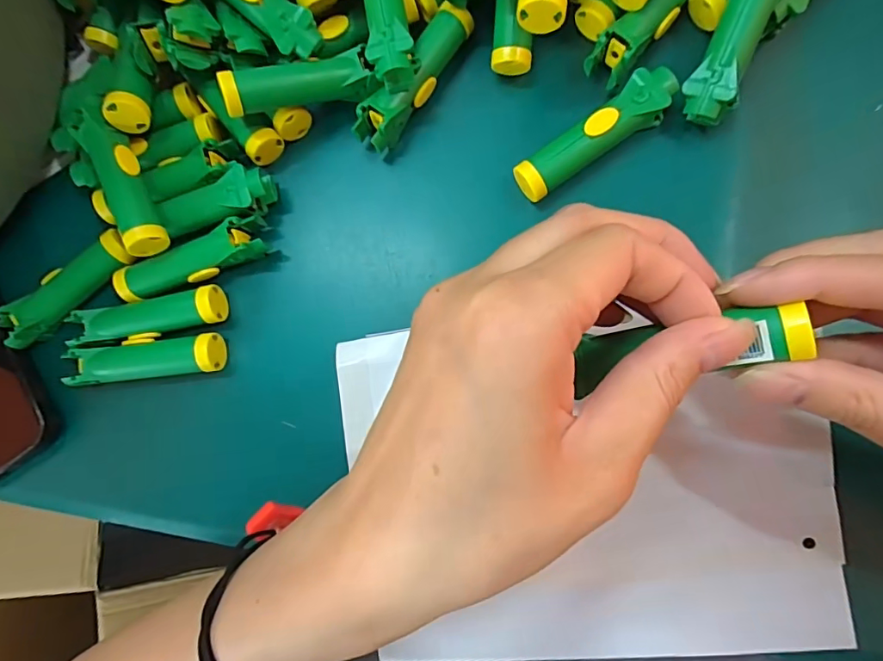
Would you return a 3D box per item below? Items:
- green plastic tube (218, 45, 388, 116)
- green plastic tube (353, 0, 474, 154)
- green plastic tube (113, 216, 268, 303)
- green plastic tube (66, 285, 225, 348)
[{"bbox_3d":[-0.068,-0.122,0.241,0.074,0.019,0.022,-15,82,-13],"label":"green plastic tube"},{"bbox_3d":[-0.013,-0.125,0.250,0.018,0.024,0.079,37,90,10],"label":"green plastic tube"},{"bbox_3d":[-0.128,-0.036,0.256,0.079,0.023,0.020,-18,82,6],"label":"green plastic tube"},{"bbox_3d":[-0.152,-0.008,0.258,0.076,0.022,0.022,-13,82,6],"label":"green plastic tube"}]

